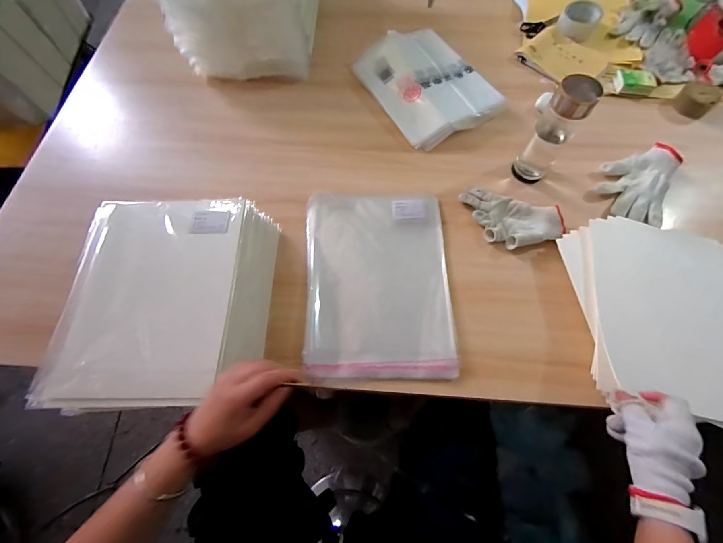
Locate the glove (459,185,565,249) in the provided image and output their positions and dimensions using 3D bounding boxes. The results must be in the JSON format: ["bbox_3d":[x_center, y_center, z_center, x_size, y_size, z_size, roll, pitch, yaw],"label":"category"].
[{"bbox_3d":[0.273,-0.096,0.601,0.184,0.025,0.102,25,70,11],"label":"glove"}]

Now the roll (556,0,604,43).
[{"bbox_3d":[0.529,-0.612,0.785,0.089,0.042,0.091,29,70,12],"label":"roll"}]

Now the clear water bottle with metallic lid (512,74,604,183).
[{"bbox_3d":[0.341,-0.244,0.579,0.065,0.188,0.069,34,72,14],"label":"clear water bottle with metallic lid"}]

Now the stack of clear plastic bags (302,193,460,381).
[{"bbox_3d":[0.028,0.008,0.568,0.241,0.026,0.342,-3,68,2],"label":"stack of clear plastic bags"}]

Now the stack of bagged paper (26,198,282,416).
[{"bbox_3d":[-0.283,0.045,0.505,0.259,0.120,0.300,-3,67,-1],"label":"stack of bagged paper"}]

